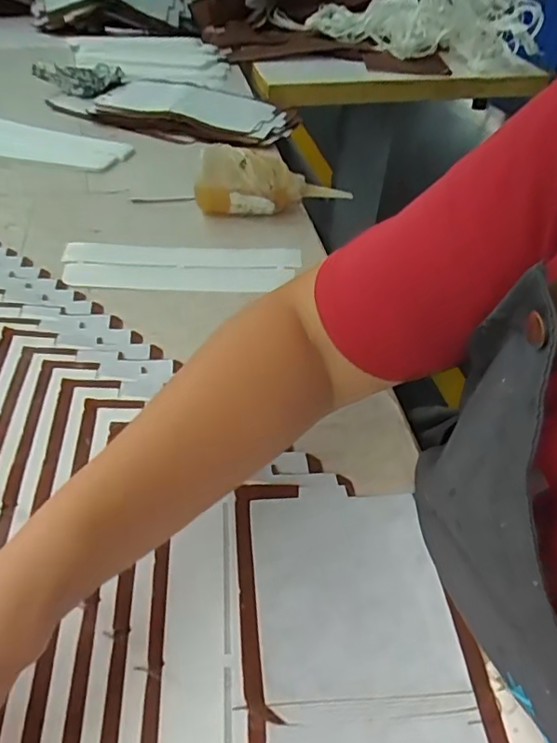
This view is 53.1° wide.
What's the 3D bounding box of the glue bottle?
[{"bbox_3d":[-0.014,-0.190,0.588,0.143,0.072,0.042,6,44,1],"label":"glue bottle"}]

